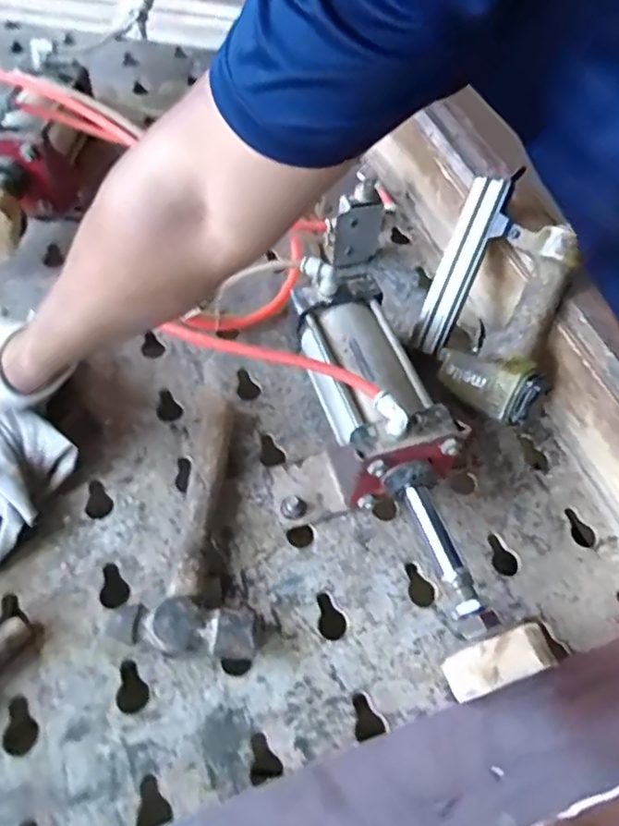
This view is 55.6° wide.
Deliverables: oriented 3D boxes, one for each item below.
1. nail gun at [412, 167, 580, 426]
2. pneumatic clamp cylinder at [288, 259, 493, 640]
[{"bbox_3d":[0.200,-0.119,0.622,0.159,0.055,0.240,22,95,42],"label":"nail gun"},{"bbox_3d":[0.083,0.023,0.554,0.116,0.126,0.342,-21,61,-11],"label":"pneumatic clamp cylinder"}]

